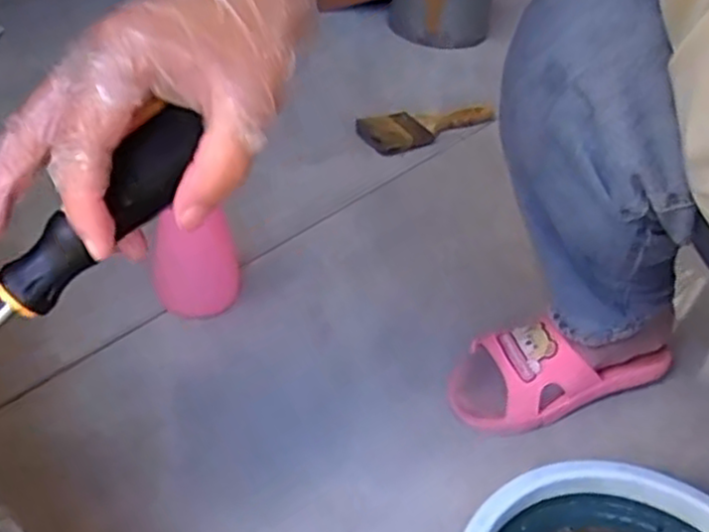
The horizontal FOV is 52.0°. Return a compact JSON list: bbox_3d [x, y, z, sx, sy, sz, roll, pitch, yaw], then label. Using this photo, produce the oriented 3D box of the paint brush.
[{"bbox_3d":[0.104,-0.210,1.054,0.226,0.022,0.073,-23,48,-31],"label":"paint brush"}]

